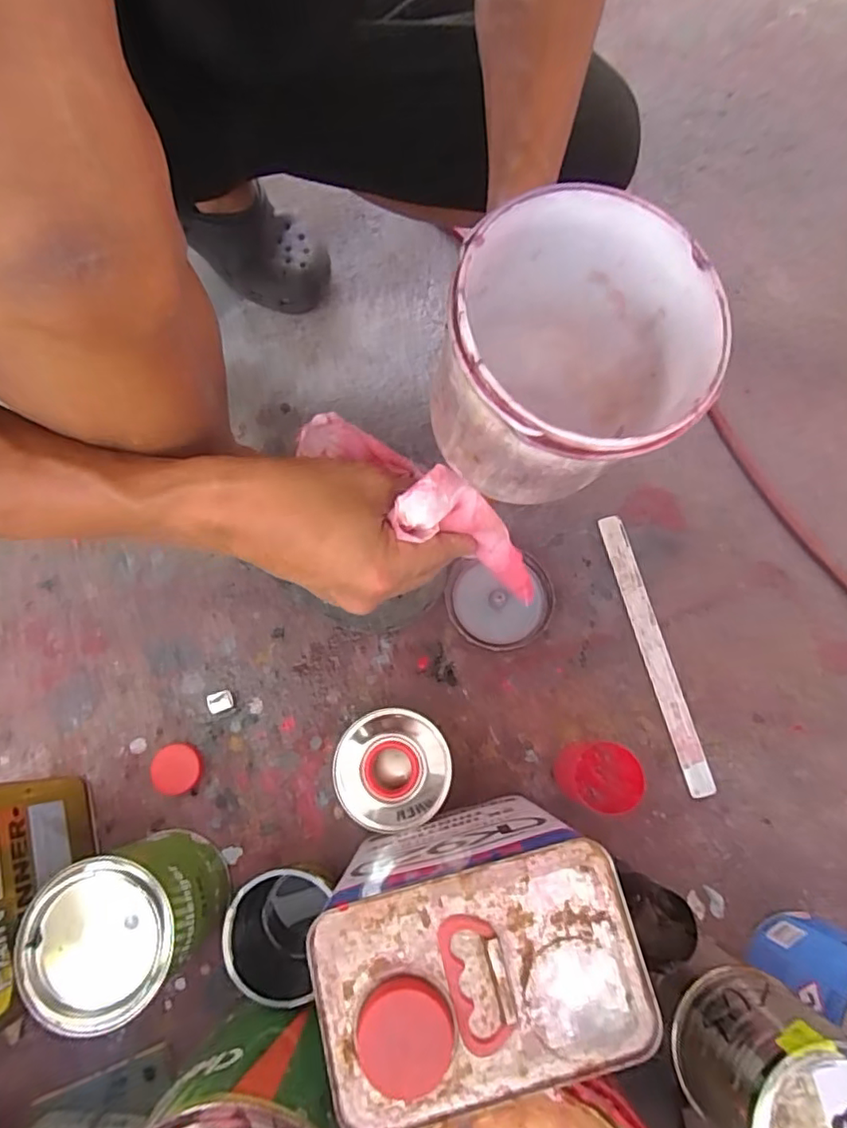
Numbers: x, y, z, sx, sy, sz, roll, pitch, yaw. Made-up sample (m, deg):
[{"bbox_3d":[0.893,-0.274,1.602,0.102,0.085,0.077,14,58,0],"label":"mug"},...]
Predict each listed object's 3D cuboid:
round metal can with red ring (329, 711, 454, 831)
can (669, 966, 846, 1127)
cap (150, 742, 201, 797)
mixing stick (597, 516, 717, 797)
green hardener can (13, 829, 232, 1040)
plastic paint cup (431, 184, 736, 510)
[{"bbox_3d":[-0.028,0.181,0.527,0.101,0.071,0.097,0,74,0],"label":"round metal can with red ring"},{"bbox_3d":[0.220,0.323,0.355,0.094,0.112,0.099,0,74,0],"label":"can"},{"bbox_3d":[-0.235,0.194,0.558,0.047,0.007,0.045,0,74,0],"label":"cap"},{"bbox_3d":[0.230,0.084,0.592,0.025,0.004,0.281,-12,74,-4],"label":"mixing stick"},{"bbox_3d":[-0.230,0.280,0.469,0.108,0.136,0.104,0,74,0],"label":"green hardener can"},{"bbox_3d":[0.058,-0.075,0.238,0.094,0.088,0.096,0,74,0],"label":"plastic paint cup"}]

